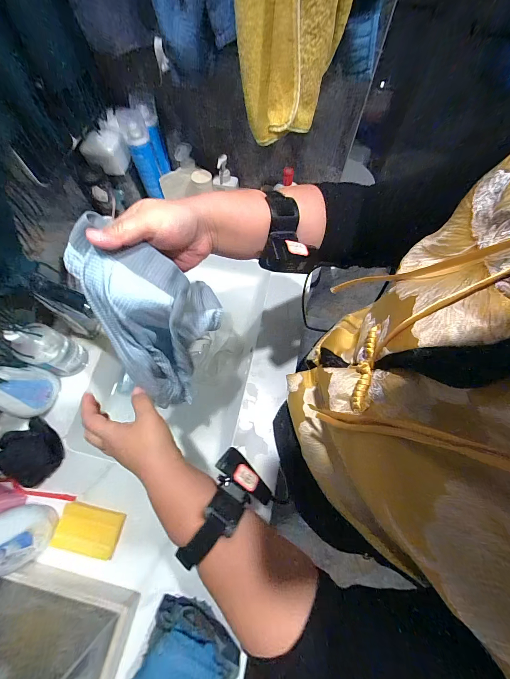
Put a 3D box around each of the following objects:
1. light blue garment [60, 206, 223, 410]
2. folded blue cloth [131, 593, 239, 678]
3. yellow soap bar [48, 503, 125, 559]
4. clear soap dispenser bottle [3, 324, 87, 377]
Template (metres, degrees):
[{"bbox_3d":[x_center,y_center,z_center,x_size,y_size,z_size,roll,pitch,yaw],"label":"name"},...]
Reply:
[{"bbox_3d":[-0.111,-0.003,0.346,0.127,0.274,0.056,3,48,1],"label":"light blue garment"},{"bbox_3d":[-0.104,0.495,0.410,0.136,0.065,0.124,26,70,10],"label":"folded blue cloth"},{"bbox_3d":[-0.303,0.344,0.507,0.115,0.014,0.069,11,68,4],"label":"yellow soap bar"},{"bbox_3d":[-0.412,0.014,0.558,0.069,0.179,0.063,-38,73,-14],"label":"clear soap dispenser bottle"}]

